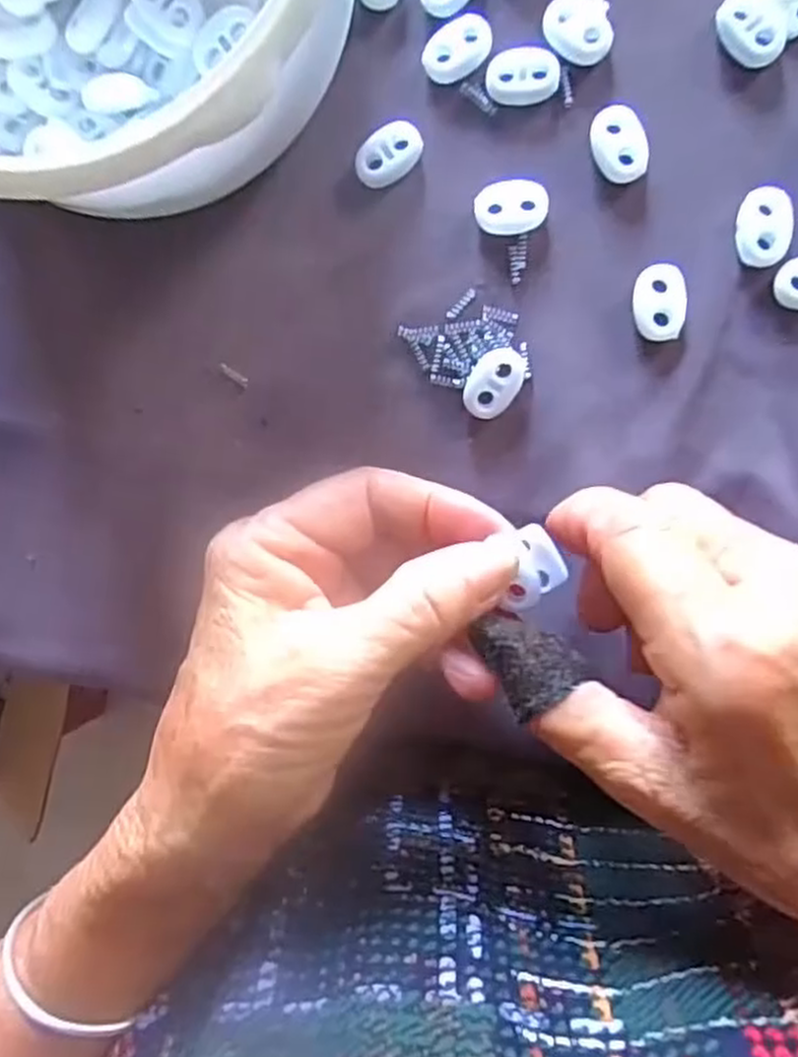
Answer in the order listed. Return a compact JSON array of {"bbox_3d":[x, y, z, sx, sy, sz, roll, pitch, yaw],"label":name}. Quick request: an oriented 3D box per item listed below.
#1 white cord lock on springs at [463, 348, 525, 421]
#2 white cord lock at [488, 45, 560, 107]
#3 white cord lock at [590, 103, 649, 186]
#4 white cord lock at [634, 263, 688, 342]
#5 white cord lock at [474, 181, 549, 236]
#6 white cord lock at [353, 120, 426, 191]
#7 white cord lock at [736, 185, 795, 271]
[{"bbox_3d":[0.030,-0.046,0.242,0.015,0.006,0.023,33,98,3],"label":"white cord lock on springs"},{"bbox_3d":[0.039,-0.140,0.236,0.022,0.004,0.016,1,95,7],"label":"white cord lock"},{"bbox_3d":[0.068,-0.118,0.234,0.016,0.004,0.023,-12,93,8],"label":"white cord lock"},{"bbox_3d":[0.081,-0.070,0.234,0.015,0.004,0.023,2,95,7],"label":"white cord lock"},{"bbox_3d":[0.036,-0.101,0.240,0.022,0.004,0.016,-6,94,7],"label":"white cord lock"},{"bbox_3d":[-0.003,-0.119,0.243,0.023,0.006,0.015,-38,89,8],"label":"white cord lock"},{"bbox_3d":[0.110,-0.091,0.228,0.015,0.004,0.024,6,95,6],"label":"white cord lock"}]

